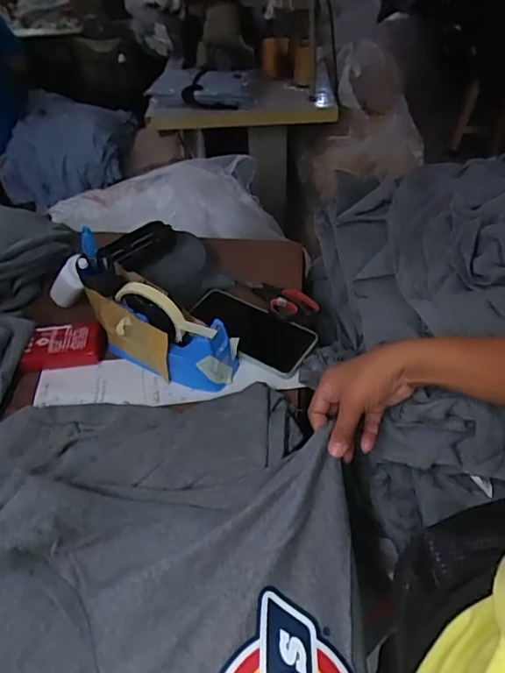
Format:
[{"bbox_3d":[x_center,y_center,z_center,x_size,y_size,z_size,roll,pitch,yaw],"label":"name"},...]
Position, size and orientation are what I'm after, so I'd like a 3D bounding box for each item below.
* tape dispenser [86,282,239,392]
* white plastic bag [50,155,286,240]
[{"bbox_3d":[-0.107,-0.005,0.568,0.177,0.097,0.052,16,48,18],"label":"tape dispenser"},{"bbox_3d":[-0.166,-0.263,0.967,0.426,0.081,0.231,-6,45,-3],"label":"white plastic bag"}]

